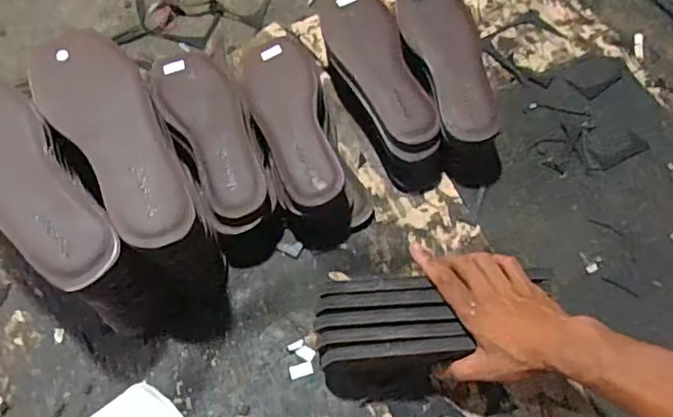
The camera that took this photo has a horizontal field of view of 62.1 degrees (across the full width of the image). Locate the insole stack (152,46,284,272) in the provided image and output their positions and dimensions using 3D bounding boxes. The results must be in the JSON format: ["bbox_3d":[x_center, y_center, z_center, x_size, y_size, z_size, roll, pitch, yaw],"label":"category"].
[{"bbox_3d":[-0.137,-0.062,0.668,0.088,0.088,0.253,-23,68,-11],"label":"insole stack"}]

